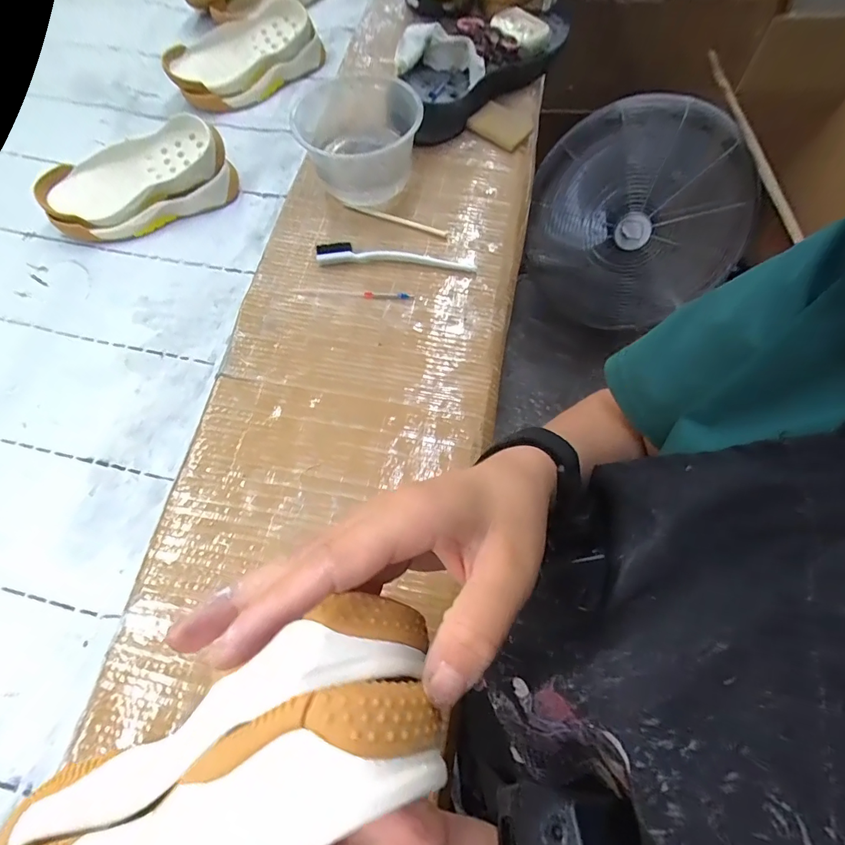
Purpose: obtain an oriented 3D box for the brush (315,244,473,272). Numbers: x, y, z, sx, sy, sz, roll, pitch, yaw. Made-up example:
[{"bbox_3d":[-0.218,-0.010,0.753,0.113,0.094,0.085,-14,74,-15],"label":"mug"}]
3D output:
[{"bbox_3d":[-0.028,-0.177,0.475,0.168,0.013,0.027,5,67,3],"label":"brush"}]

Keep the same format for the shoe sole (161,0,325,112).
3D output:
[{"bbox_3d":[-0.263,-0.539,0.653,0.217,0.054,0.110,-33,71,-12],"label":"shoe sole"}]

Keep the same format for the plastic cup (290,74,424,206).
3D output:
[{"bbox_3d":[-0.070,-0.318,0.501,0.129,0.075,0.118,0,67,0],"label":"plastic cup"}]

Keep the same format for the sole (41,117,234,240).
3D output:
[{"bbox_3d":[-0.347,-0.296,0.543,0.215,0.061,0.101,-28,70,-11],"label":"sole"}]

